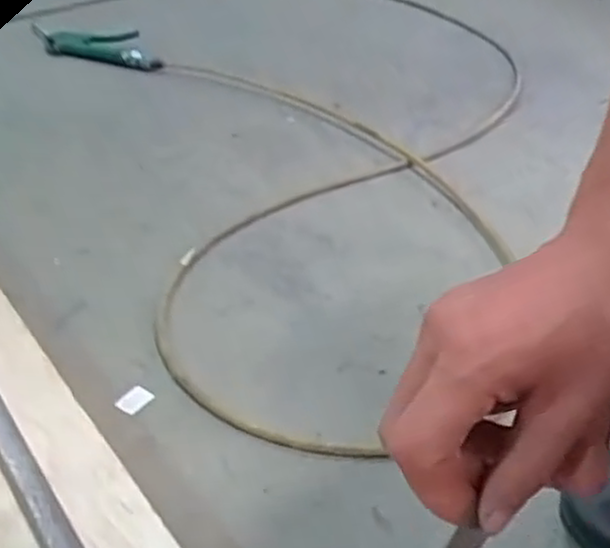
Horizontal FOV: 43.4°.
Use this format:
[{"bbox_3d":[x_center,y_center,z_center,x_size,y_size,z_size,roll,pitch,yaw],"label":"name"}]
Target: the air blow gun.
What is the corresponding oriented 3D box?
[{"bbox_3d":[-0.277,-0.311,1.036,0.189,0.020,0.084,13,53,11],"label":"air blow gun"}]

